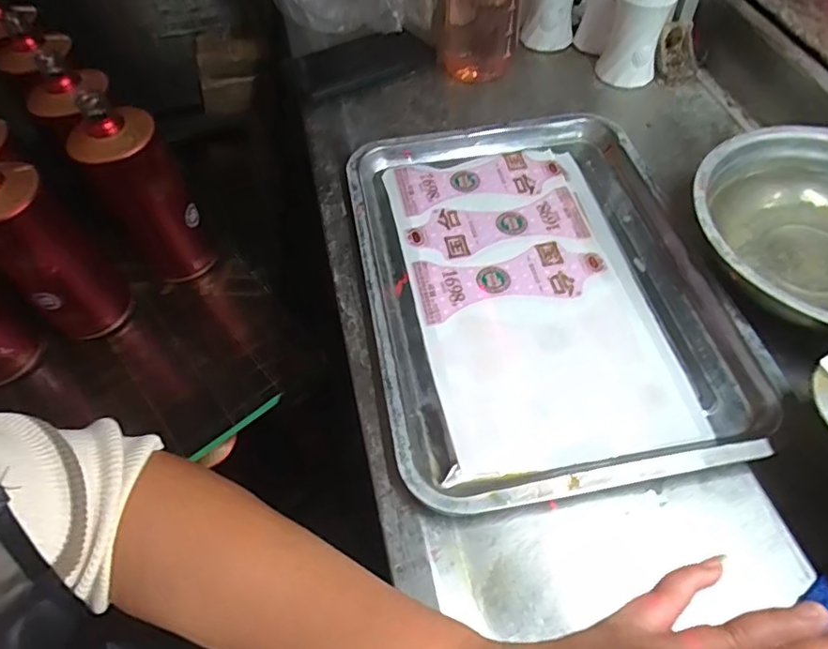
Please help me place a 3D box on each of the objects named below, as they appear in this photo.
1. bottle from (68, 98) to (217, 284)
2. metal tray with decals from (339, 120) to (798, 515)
[{"bbox_3d":[-0.273,-0.125,0.579,0.072,0.194,0.087,-35,59,-17],"label":"bottle"},{"bbox_3d":[0.091,-0.041,0.430,0.252,0.027,0.341,-10,56,-3],"label":"metal tray with decals"}]

